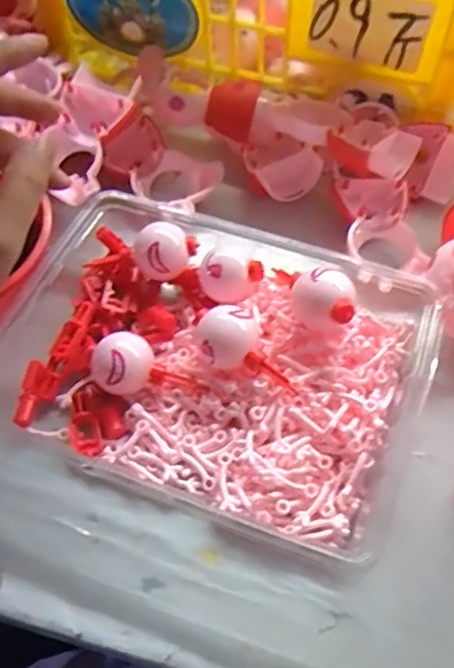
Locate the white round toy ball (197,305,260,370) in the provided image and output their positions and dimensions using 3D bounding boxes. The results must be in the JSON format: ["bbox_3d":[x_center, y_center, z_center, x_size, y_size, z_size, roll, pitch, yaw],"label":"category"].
[{"bbox_3d":[0.001,0.005,0.330,0.032,0.031,0.028,-3,56,-2],"label":"white round toy ball"}]

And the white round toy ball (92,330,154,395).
[{"bbox_3d":[-0.058,0.014,0.335,0.034,0.027,0.028,-22,60,-12],"label":"white round toy ball"}]

